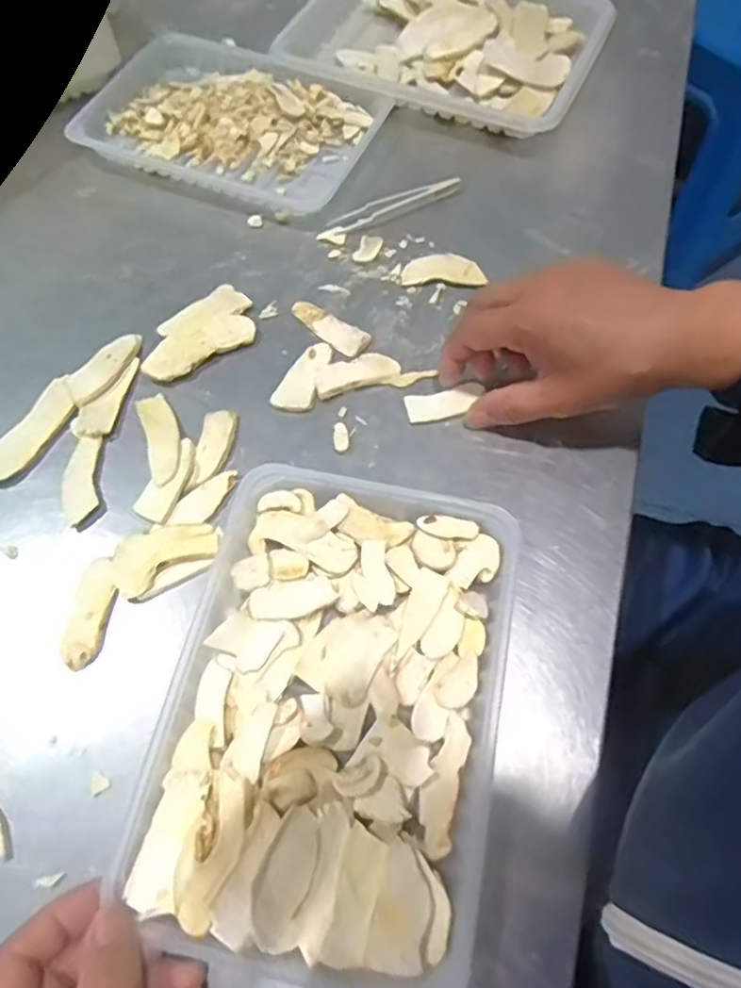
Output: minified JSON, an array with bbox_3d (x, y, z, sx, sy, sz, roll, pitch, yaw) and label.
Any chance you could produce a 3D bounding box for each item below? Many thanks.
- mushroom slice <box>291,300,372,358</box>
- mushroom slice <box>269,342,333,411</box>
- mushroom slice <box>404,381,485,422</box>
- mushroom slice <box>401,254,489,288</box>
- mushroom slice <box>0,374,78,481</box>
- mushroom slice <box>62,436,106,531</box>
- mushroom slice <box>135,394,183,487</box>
[{"bbox_3d":[-0.028,-0.117,0.444,0.062,0.004,0.022,37,69,16],"label":"mushroom slice"},{"bbox_3d":[-0.044,-0.080,0.424,0.026,0.006,0.057,17,65,8],"label":"mushroom slice"},{"bbox_3d":[0.049,-0.060,0.415,0.050,0.005,0.022,-19,66,-6],"label":"mushroom slice"},{"bbox_3d":[0.054,-0.165,0.467,0.059,0.006,0.030,6,64,2],"label":"mushroom slice"},{"bbox_3d":[-0.216,-0.041,0.406,0.027,0.005,0.078,30,68,13],"label":"mushroom slice"},{"bbox_3d":[-0.176,-0.007,0.389,0.024,0.004,0.059,-11,65,-6],"label":"mushroom slice"},{"bbox_3d":[-0.132,-0.036,0.401,0.022,0.004,0.065,-17,66,-9],"label":"mushroom slice"}]

